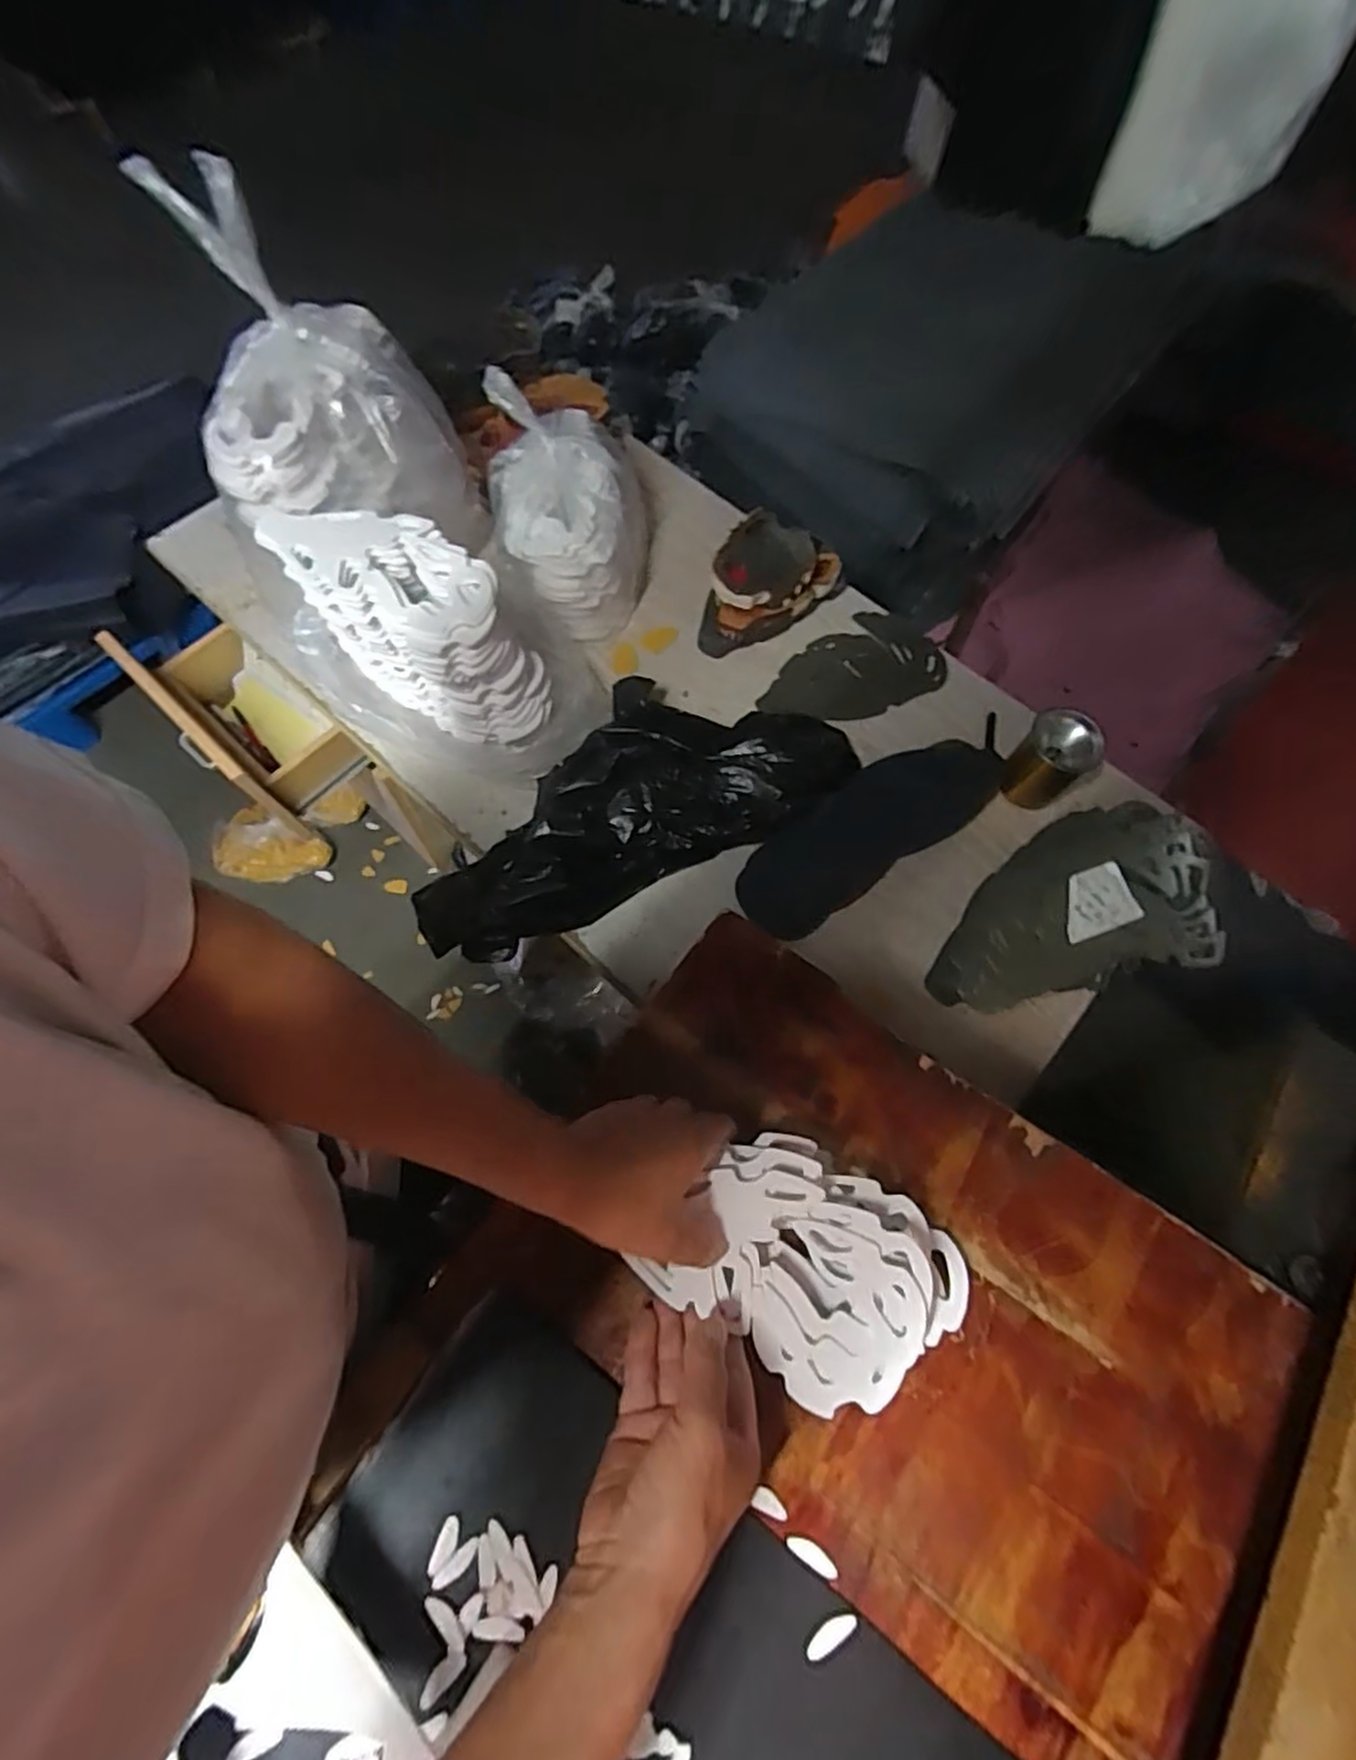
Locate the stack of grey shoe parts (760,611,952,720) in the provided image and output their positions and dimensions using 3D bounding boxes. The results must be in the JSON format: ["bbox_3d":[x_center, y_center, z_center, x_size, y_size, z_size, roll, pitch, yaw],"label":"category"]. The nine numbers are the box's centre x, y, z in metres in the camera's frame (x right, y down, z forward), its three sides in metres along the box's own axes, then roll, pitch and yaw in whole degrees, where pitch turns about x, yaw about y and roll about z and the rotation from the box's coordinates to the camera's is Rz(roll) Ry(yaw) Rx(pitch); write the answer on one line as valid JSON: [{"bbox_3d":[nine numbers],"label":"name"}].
[{"bbox_3d":[0.204,-0.246,0.860,0.227,0.015,0.123,-25,70,-12],"label":"stack of grey shoe parts"}]

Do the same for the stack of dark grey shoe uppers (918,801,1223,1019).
[{"bbox_3d":[0.361,0.045,0.663,0.233,0.161,0.163,-34,72,-15],"label":"stack of dark grey shoe uppers"}]

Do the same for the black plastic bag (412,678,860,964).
[{"bbox_3d":[-0.047,-0.086,0.741,0.469,0.088,0.198,-24,70,-12],"label":"black plastic bag"}]

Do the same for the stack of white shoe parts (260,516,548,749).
[{"bbox_3d":[-0.261,-0.253,0.713,0.259,0.155,0.102,30,69,10],"label":"stack of white shoe parts"}]

